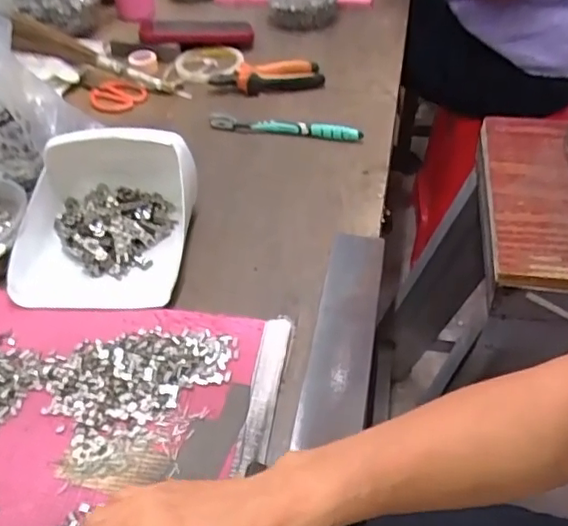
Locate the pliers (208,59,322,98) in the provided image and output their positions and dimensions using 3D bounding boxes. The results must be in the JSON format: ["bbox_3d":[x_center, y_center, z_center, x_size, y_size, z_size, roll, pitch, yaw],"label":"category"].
[{"bbox_3d":[-0.023,-0.255,0.815,0.154,0.030,0.053,0,45,2],"label":"pliers"}]

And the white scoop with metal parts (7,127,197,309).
[{"bbox_3d":[-0.165,-0.050,0.552,0.158,0.081,0.175,-1,45,1],"label":"white scoop with metal parts"}]

